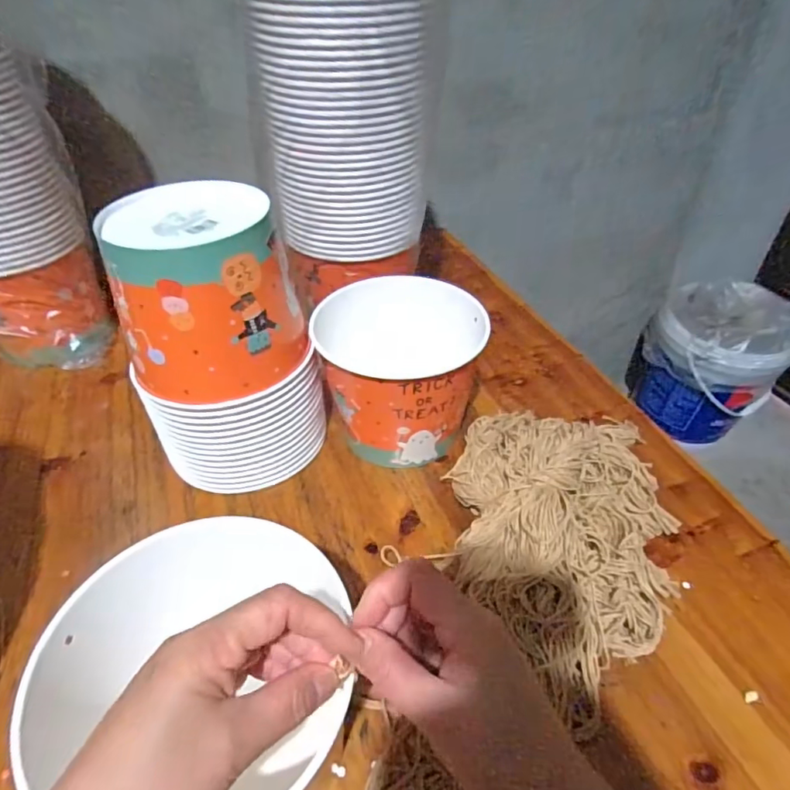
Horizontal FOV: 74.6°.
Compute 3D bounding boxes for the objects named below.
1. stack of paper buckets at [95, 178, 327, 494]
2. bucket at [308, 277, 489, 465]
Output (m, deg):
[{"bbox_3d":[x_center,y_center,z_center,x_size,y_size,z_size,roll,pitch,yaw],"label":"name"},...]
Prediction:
[{"bbox_3d":[-0.155,-0.048,0.477,0.154,0.239,0.135,-12,43,-11],"label":"stack of paper buckets"},{"bbox_3d":[0.006,-0.017,0.521,0.153,0.151,0.128,-2,42,-1],"label":"bucket"}]

